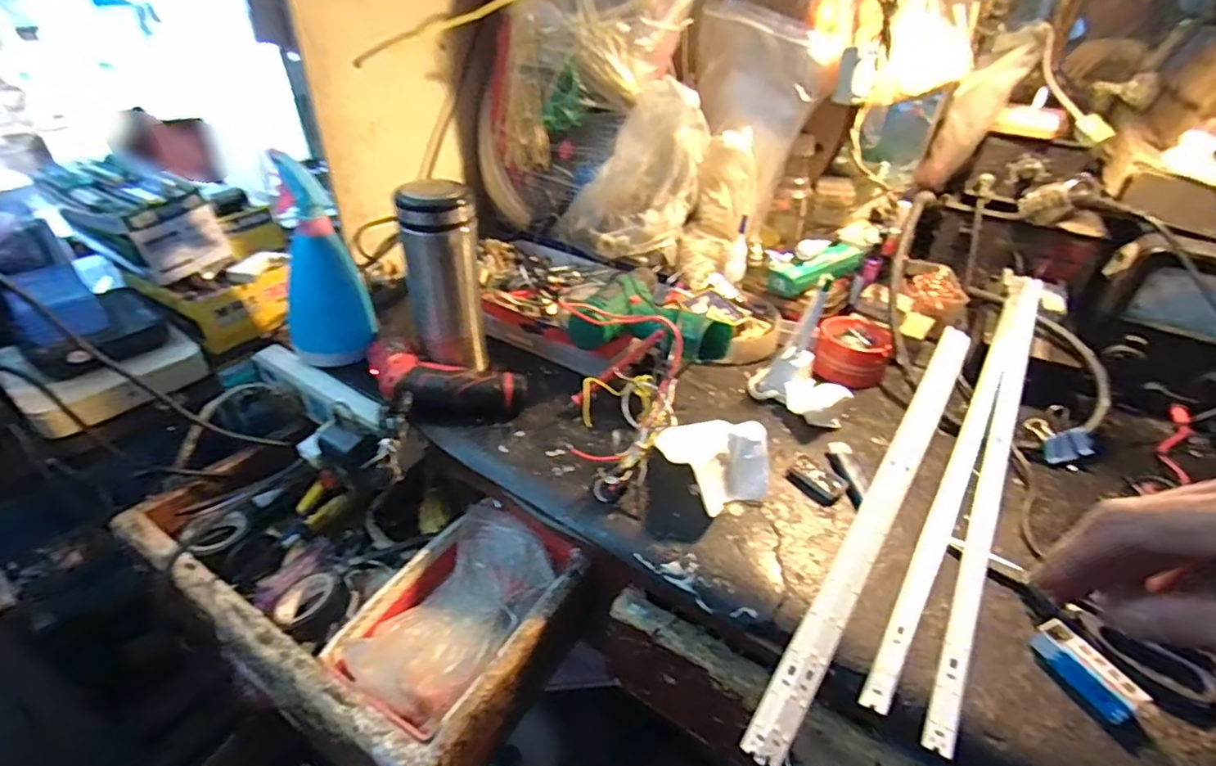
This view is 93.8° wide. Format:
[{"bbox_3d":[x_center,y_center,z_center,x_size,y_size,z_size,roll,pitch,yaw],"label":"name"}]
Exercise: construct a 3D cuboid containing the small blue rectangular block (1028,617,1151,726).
[{"bbox_3d":[0.321,0.191,0.383,0.021,0.023,0.062,-12,41,-20],"label":"small blue rectangular block"}]

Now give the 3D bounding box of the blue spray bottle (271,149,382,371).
[{"bbox_3d":[-0.292,-0.113,0.575,0.079,0.186,0.068,15,39,13],"label":"blue spray bottle"}]

